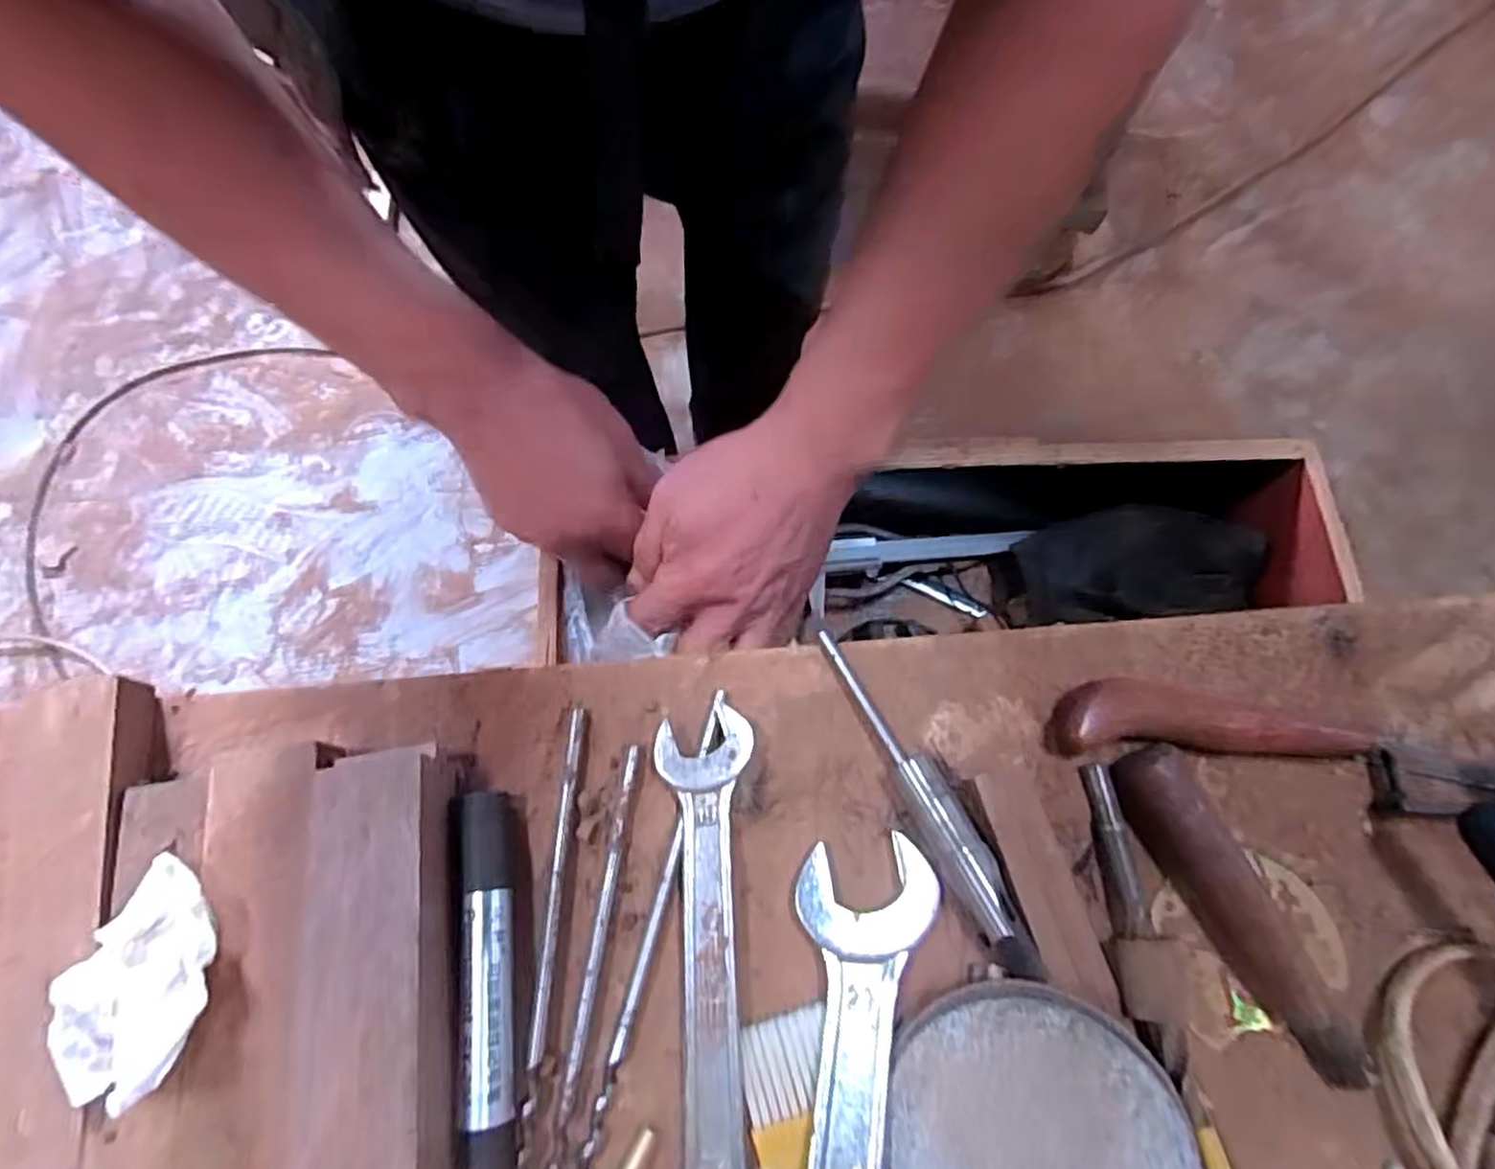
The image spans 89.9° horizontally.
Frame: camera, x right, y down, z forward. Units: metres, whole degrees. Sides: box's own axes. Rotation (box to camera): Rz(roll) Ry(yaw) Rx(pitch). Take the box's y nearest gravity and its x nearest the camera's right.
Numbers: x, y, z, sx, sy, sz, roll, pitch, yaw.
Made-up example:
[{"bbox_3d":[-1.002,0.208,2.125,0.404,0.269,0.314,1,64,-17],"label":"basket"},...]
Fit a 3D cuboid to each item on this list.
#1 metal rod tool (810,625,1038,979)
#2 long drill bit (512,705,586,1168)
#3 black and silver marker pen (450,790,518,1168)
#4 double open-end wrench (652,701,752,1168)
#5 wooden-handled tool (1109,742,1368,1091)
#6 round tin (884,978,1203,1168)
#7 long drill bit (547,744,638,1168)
[{"bbox_3d":[0.067,0.078,0.292,0.016,0.022,0.144,-25,72,-9],"label":"metal rod tool"},{"bbox_3d":[-0.074,0.150,0.270,0.012,0.006,0.208,1,70,0],"label":"long drill bit"},{"bbox_3d":[-0.093,0.139,0.268,0.019,0.016,0.121,-8,70,-3],"label":"black and silver marker pen"},{"bbox_3d":[-0.013,0.146,0.269,0.038,0.013,0.195,-2,70,-1],"label":"double open-end wrench"},{"bbox_3d":[0.182,0.120,0.277,0.025,0.022,0.125,-28,73,-10],"label":"wooden-handled tool"},{"bbox_3d":[0.094,0.184,0.244,0.090,0.010,0.096,-9,74,16],"label":"round tin"},{"bbox_3d":[-0.059,0.150,0.271,0.008,0.005,0.180,7,70,2],"label":"long drill bit"}]

